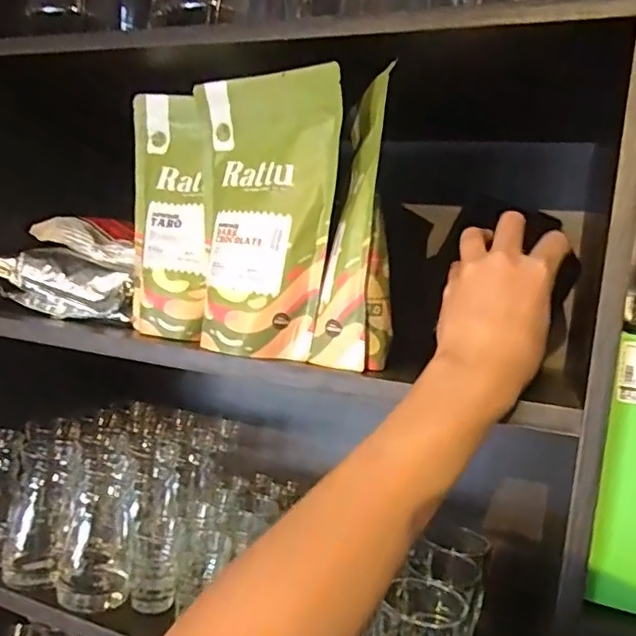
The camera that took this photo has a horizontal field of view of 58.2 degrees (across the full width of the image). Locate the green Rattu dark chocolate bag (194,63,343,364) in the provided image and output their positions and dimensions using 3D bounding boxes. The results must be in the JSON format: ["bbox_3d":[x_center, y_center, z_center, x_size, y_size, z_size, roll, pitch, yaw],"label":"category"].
[{"bbox_3d":[-0.055,-0.086,0.492,0.150,0.226,0.044,9,4,33],"label":"green Rattu dark chocolate bag"}]

